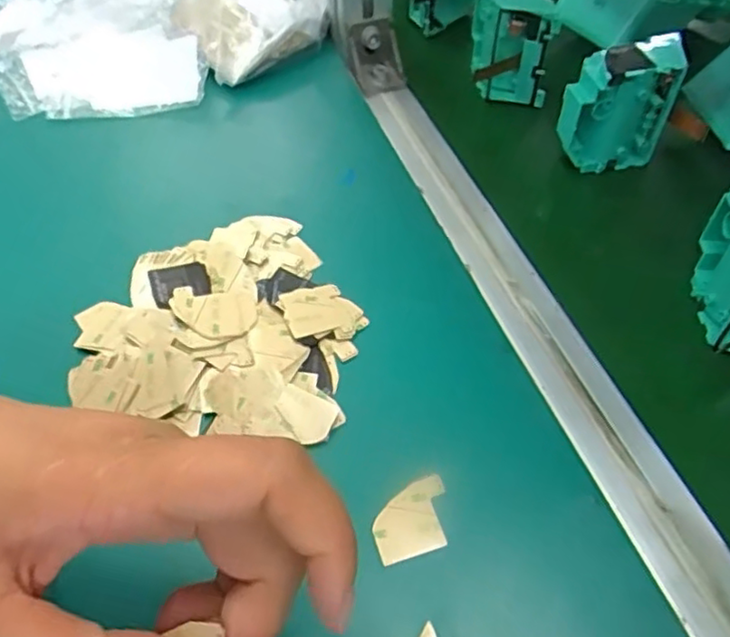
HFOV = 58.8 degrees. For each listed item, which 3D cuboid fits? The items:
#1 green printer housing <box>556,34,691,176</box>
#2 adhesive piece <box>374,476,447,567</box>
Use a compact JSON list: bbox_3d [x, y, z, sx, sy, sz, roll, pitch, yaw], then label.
[{"bbox_3d":[0.161,-0.135,0.421,0.066,0.091,0.028,-8,52,-6],"label":"green printer housing"},{"bbox_3d":[0.021,0.089,0.288,0.035,0.004,0.031,-14,53,-11],"label":"adhesive piece"}]

